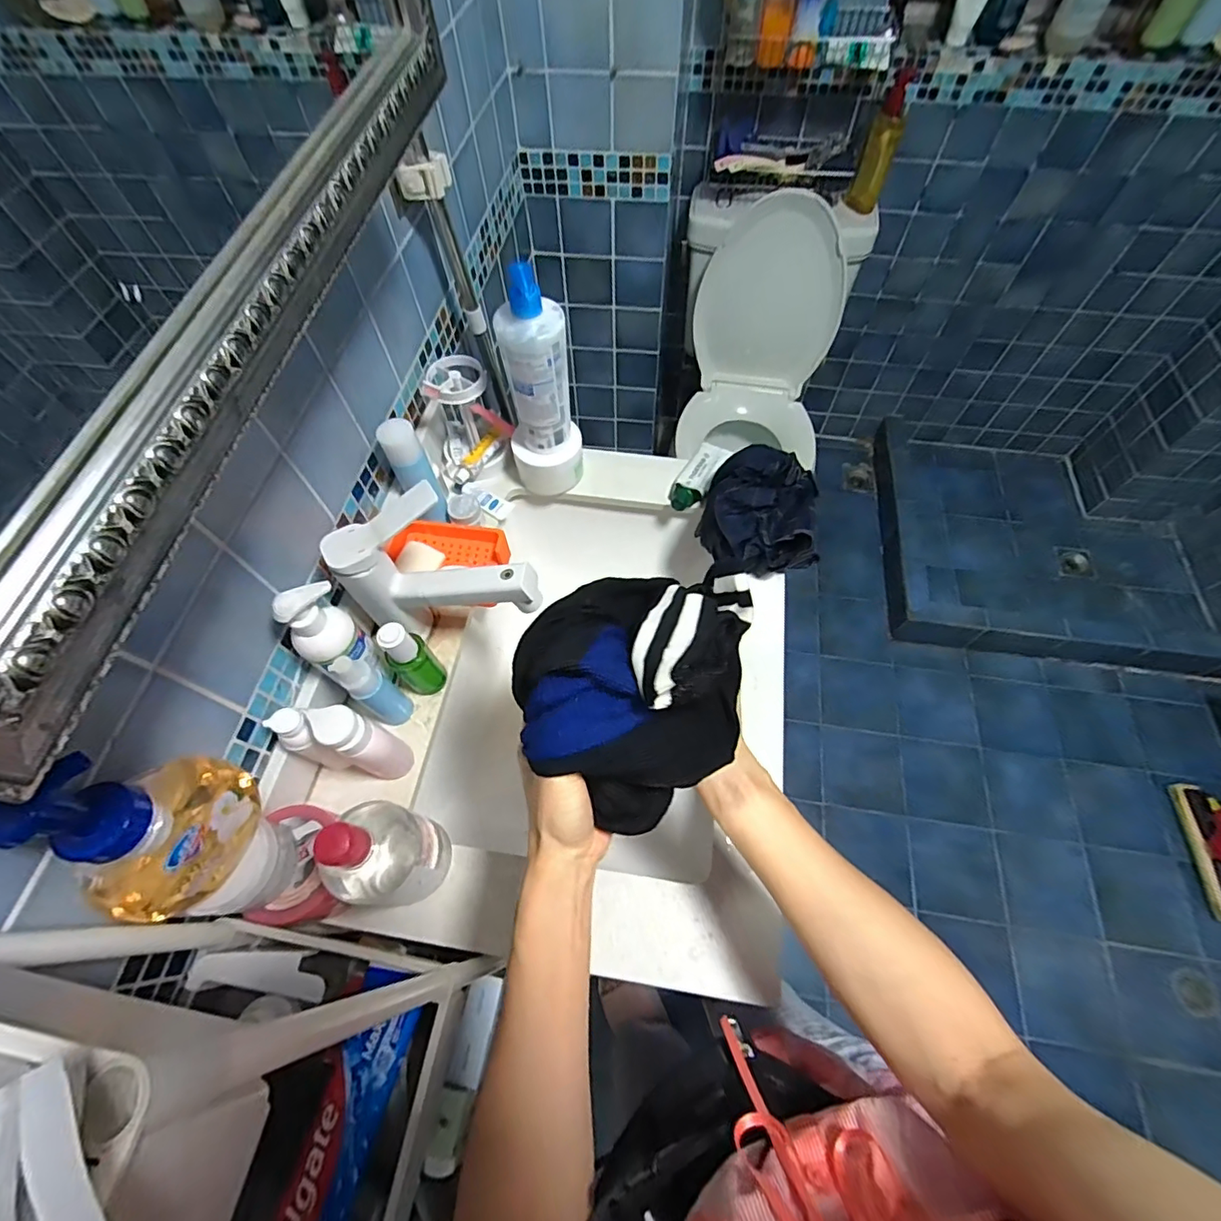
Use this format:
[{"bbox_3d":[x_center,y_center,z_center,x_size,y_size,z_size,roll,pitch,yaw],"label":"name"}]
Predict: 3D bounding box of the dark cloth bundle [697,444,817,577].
[{"bbox_3d":[0.178,-0.119,0.635,0.136,0.080,0.161,10,63,6],"label":"dark cloth bundle"}]

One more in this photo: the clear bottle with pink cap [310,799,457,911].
[{"bbox_3d":[-0.186,0.198,0.430,0.077,0.168,0.067,-7,63,-3],"label":"clear bottle with pink cap"}]

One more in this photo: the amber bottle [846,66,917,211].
[{"bbox_3d":[0.557,-0.962,1.114,0.067,0.198,0.051,18,64,10],"label":"amber bottle"}]

